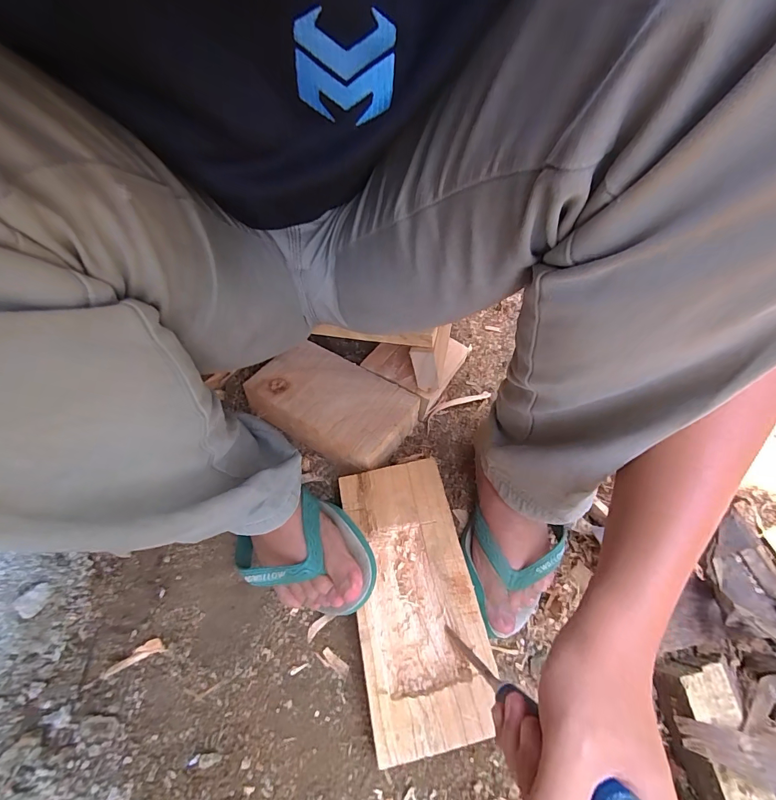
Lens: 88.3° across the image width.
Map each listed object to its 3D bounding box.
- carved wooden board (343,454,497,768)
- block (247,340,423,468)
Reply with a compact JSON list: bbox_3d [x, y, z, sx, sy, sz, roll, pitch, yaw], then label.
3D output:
[{"bbox_3d":[0.024,0.186,0.406,0.117,0.021,0.256,-7,57,-2],"label":"carved wooden board"},{"bbox_3d":[-0.073,0.005,0.537,0.199,0.060,0.129,26,58,22],"label":"block"}]

